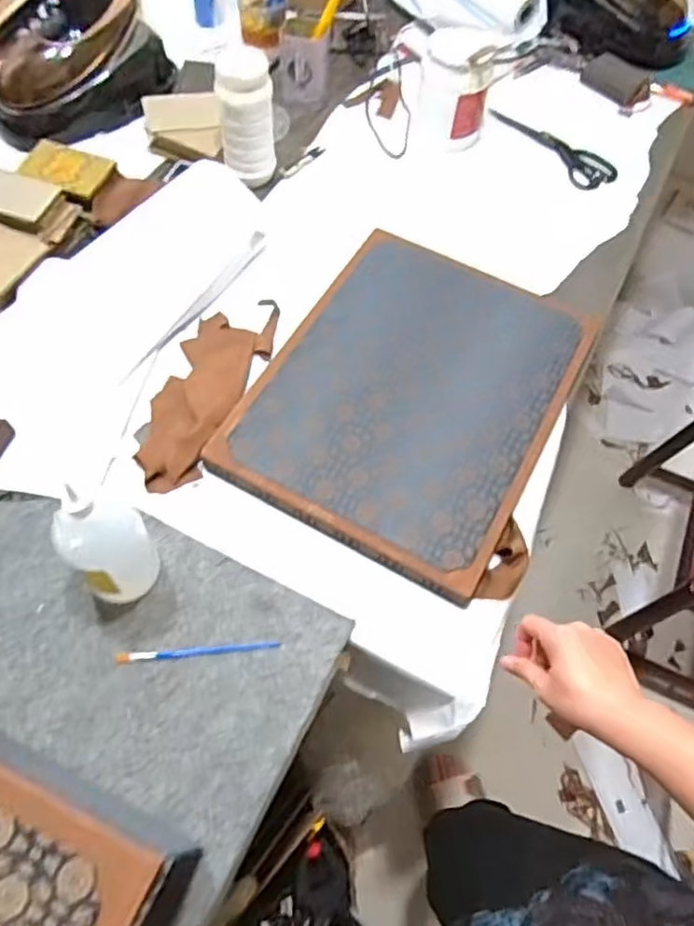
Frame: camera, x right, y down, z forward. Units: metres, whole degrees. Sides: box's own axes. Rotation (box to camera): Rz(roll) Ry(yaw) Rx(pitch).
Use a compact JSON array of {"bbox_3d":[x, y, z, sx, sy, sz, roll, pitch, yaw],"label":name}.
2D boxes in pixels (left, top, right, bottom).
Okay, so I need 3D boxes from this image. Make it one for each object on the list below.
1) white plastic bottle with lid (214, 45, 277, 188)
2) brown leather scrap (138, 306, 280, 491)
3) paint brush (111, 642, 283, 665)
[{"bbox_3d":[-0.155,-0.517,0.984,0.082,0.195,0.077,-7,62,-8],"label":"white plastic bottle with lid"},{"bbox_3d":[-0.188,-0.108,0.850,0.110,0.023,0.317,22,62,8],"label":"brown leather scrap"},{"bbox_3d":[-0.159,0.201,0.684,0.170,0.009,0.011,-4,61,-6],"label":"paint brush"}]

